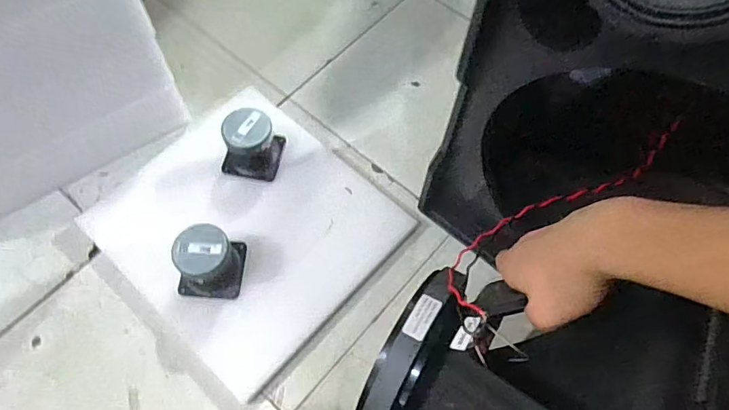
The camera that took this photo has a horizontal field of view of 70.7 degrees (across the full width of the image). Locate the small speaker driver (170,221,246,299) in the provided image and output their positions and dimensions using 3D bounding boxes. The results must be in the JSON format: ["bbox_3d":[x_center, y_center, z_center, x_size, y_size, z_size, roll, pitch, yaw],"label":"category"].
[{"bbox_3d":[-0.233,0.081,0.763,0.087,0.105,0.088,6,65,1],"label":"small speaker driver"}]

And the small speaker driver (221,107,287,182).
[{"bbox_3d":[-0.188,-0.104,0.851,0.088,0.101,0.086,11,65,3],"label":"small speaker driver"}]

